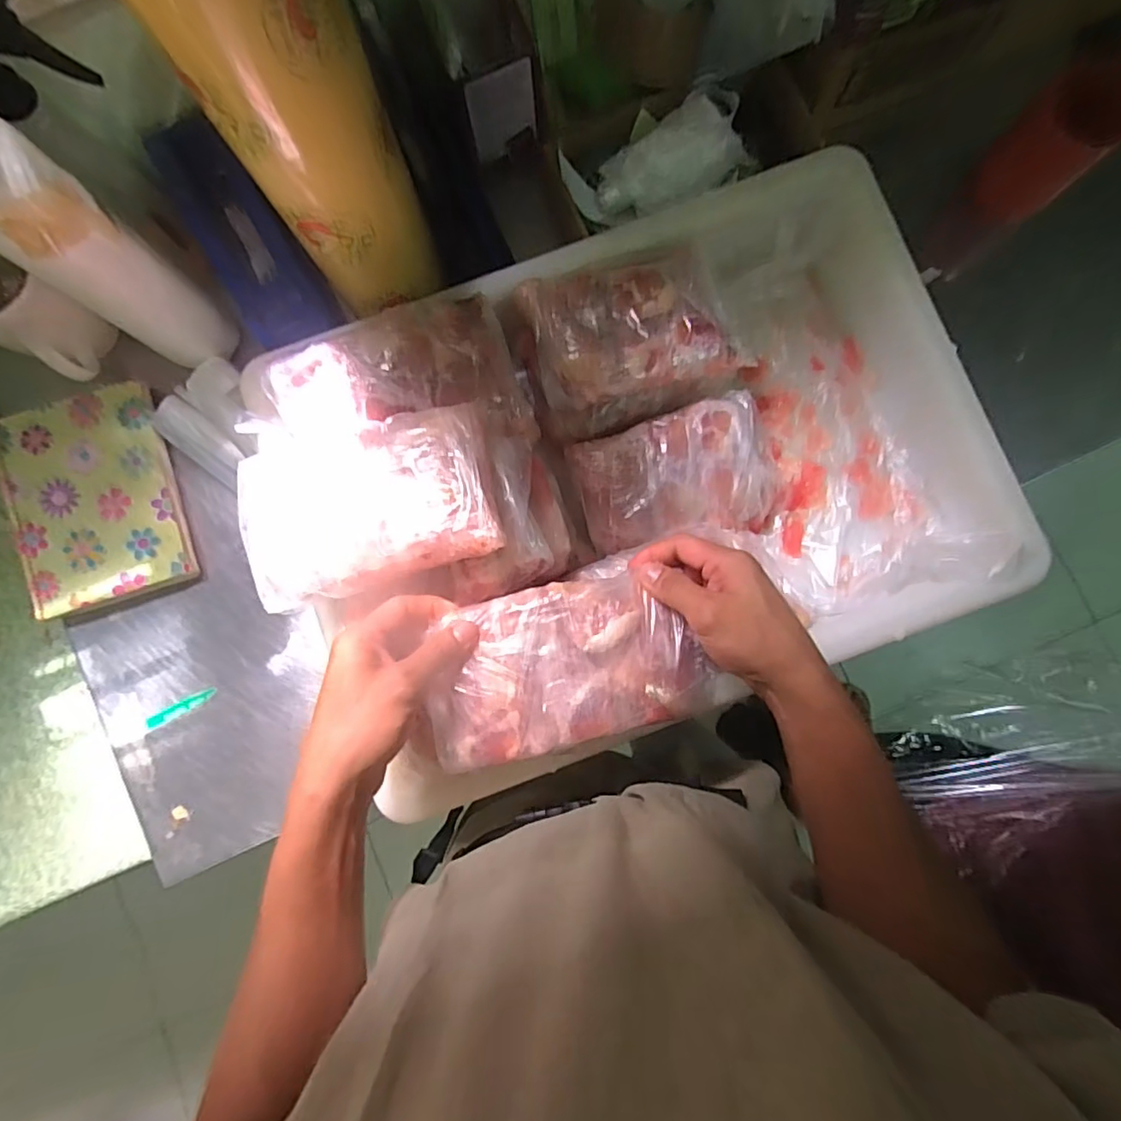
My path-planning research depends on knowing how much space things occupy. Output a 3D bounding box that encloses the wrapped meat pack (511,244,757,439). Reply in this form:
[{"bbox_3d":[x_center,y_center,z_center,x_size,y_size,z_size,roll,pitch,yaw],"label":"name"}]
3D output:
[{"bbox_3d":[0.061,-0.201,0.502,0.192,0.059,0.133,-21,83,-1],"label":"wrapped meat pack"}]

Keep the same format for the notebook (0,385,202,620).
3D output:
[{"bbox_3d":[-0.448,-0.058,0.543,0.147,0.019,0.202,-17,83,0],"label":"notebook"}]

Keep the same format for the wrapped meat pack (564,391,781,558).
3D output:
[{"bbox_3d":[0.106,-0.075,0.527,0.177,0.046,0.117,-16,83,0],"label":"wrapped meat pack"}]

